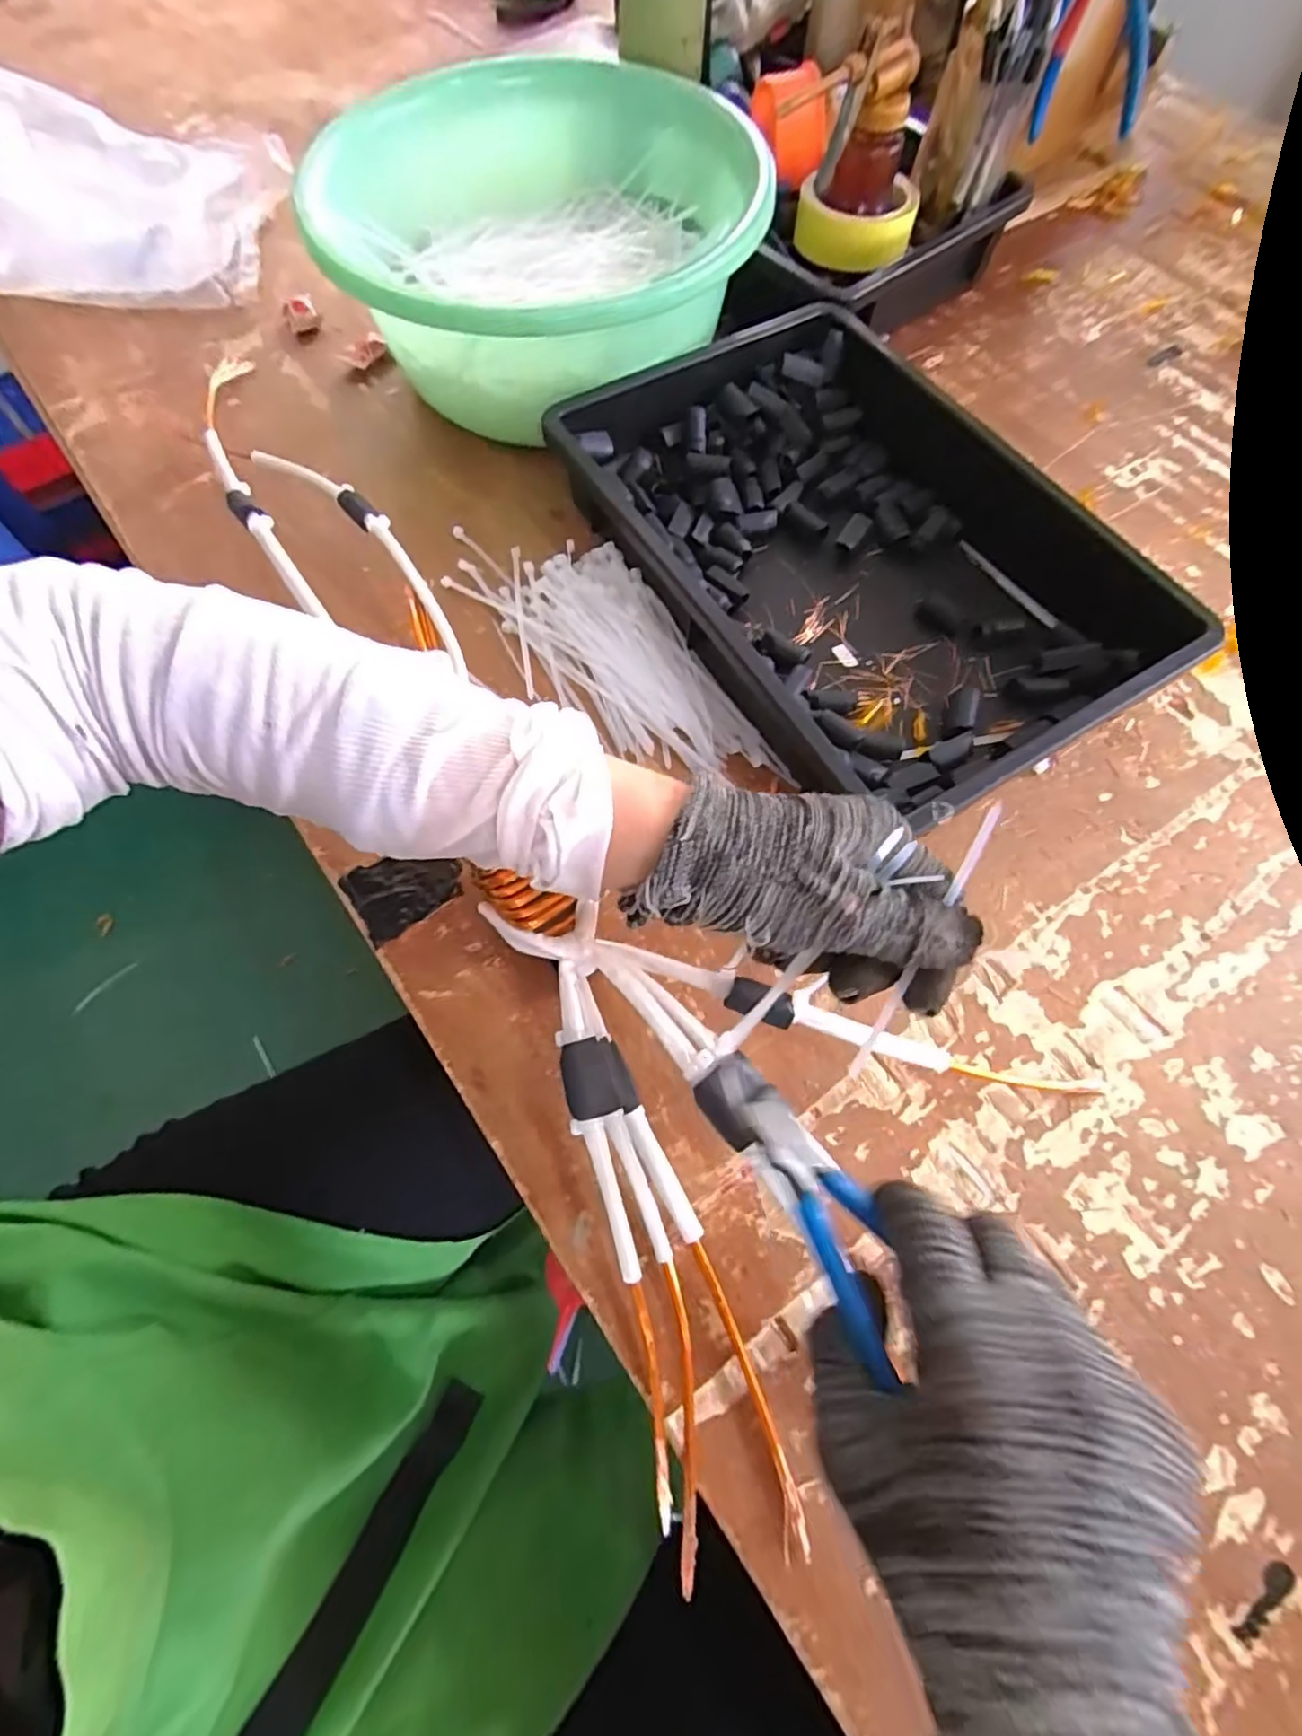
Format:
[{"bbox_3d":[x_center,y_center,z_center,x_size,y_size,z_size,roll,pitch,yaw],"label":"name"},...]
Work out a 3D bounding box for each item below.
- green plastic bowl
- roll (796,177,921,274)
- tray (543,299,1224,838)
[{"bbox_3d":[-0.080,-0.439,0.492,0.300,0.120,0.303,0,67,0],"label":"green plastic bowl"},{"bbox_3d":[0.169,-0.538,0.546,0.093,0.038,0.093,11,68,5],"label":"roll"},{"bbox_3d":[0.141,-0.213,0.436,0.281,0.063,0.370,-31,71,-12],"label":"tray"}]

